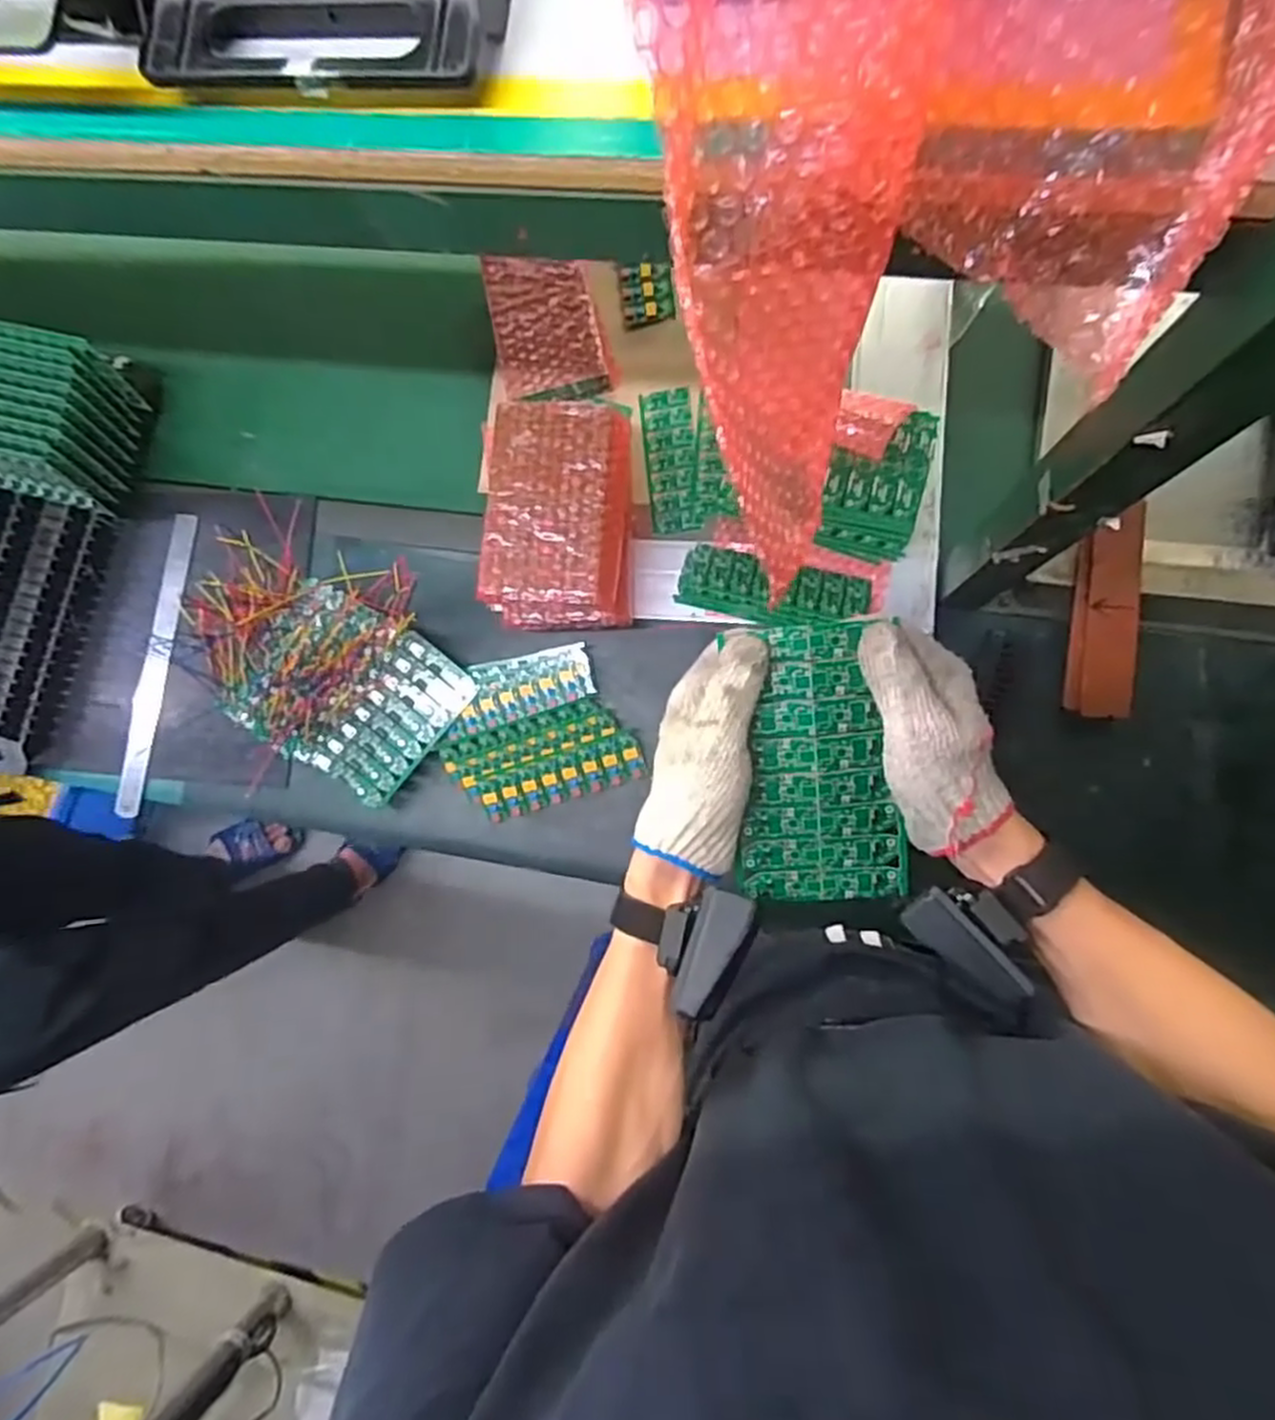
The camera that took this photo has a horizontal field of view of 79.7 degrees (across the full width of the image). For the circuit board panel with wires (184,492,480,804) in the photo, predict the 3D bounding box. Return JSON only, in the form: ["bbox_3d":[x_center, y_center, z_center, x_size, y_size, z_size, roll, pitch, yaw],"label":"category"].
[{"bbox_3d":[-0.308,-0.056,0.730,0.271,0.093,0.212,37,91,10],"label":"circuit board panel with wires"}]

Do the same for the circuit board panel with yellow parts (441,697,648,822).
[{"bbox_3d":[-0.091,0.049,0.744,0.179,0.021,0.088,-18,82,6],"label":"circuit board panel with yellow parts"}]

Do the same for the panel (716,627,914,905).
[{"bbox_3d":[0.103,0.035,0.434,0.089,0.008,0.163,-5,105,8],"label":"panel"}]

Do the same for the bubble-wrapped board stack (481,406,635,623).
[{"bbox_3d":[-0.065,-0.165,0.691,0.117,0.119,0.173,3,85,8],"label":"bubble-wrapped board stack"}]

